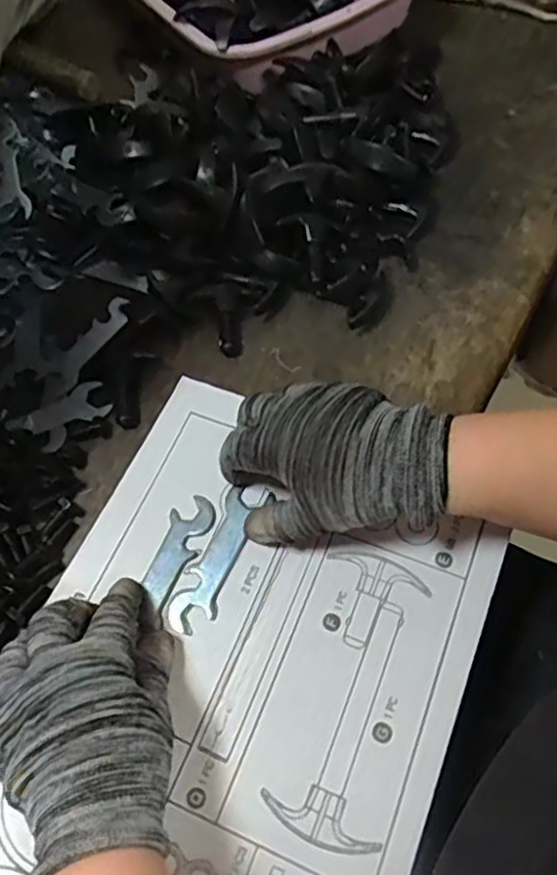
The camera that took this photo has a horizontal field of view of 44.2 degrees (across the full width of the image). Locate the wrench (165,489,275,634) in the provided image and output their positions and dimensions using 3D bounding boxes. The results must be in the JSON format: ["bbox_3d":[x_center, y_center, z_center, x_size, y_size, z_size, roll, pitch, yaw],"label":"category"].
[{"bbox_3d":[-0.034,0.069,0.394,0.024,0.004,0.091,20,64,15],"label":"wrench"}]

